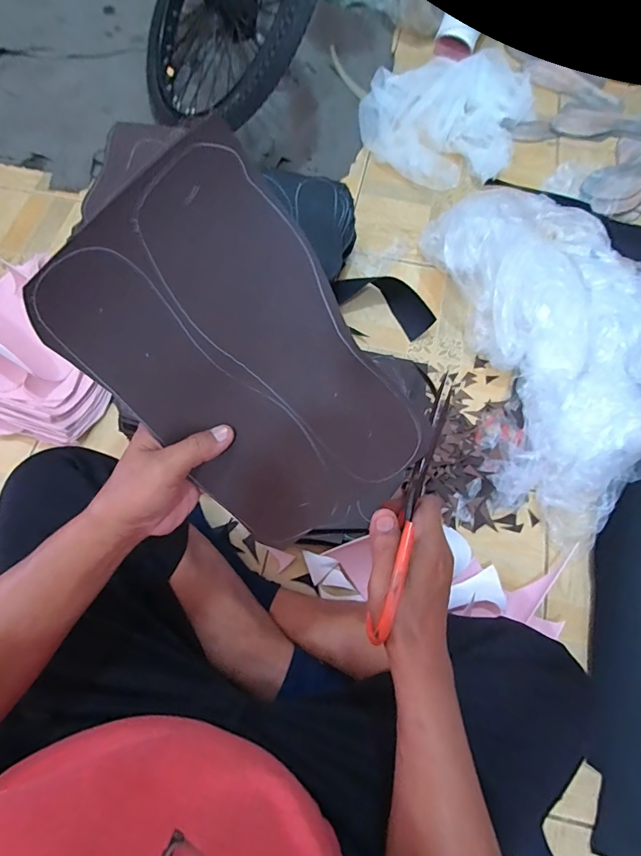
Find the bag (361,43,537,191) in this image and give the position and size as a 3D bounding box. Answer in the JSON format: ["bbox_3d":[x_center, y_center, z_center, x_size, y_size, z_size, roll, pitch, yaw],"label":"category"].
[{"bbox_3d":[0.292,-0.667,0.913,0.373,0.056,0.298,-21,74,-8],"label":"bag"}]

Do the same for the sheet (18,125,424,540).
[{"bbox_3d":[-0.054,-0.040,0.311,0.172,0.052,0.281,-34,108,4],"label":"sheet"}]

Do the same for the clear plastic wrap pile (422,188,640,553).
[{"bbox_3d":[0.421,-0.165,0.696,0.380,0.119,0.650,-7,72,-4],"label":"clear plastic wrap pile"}]

